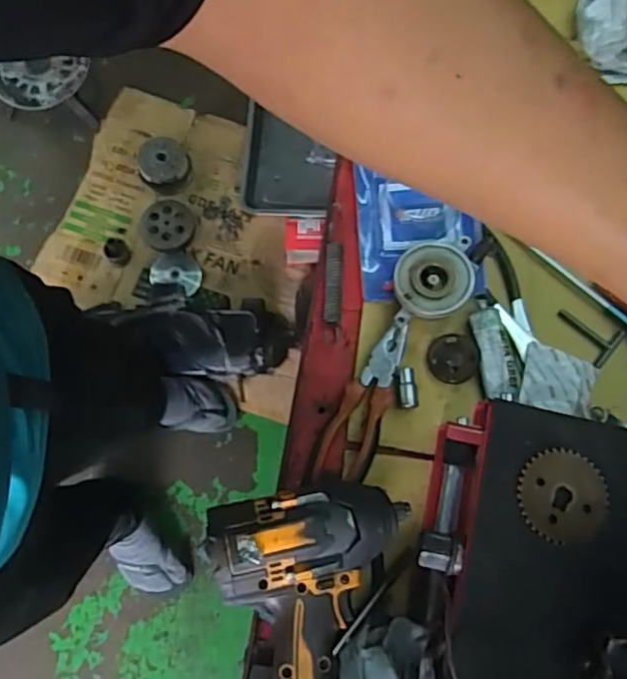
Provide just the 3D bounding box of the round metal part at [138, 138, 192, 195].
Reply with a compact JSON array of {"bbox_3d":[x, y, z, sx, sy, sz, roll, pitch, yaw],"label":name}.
[{"bbox_3d":[-0.334,-0.392,1.391,0.116,0.067,0.131,-3,75,-3],"label":"round metal part"}]

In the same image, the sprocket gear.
[{"bbox_3d":[0.176,0.110,0.428,0.061,0.004,0.062,0,75,-2],"label":"sprocket gear"}]

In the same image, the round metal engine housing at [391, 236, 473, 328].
[{"bbox_3d":[0.119,-0.058,0.610,0.080,0.047,0.085,-1,75,-2],"label":"round metal engine housing"}]

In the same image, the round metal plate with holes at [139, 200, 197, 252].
[{"bbox_3d":[-0.328,-0.255,1.369,0.120,0.038,0.110,0,74,0],"label":"round metal plate with holes"}]

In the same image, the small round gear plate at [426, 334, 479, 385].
[{"bbox_3d":[0.140,0.019,0.613,0.049,0.009,0.048,1,75,-2],"label":"small round gear plate"}]

